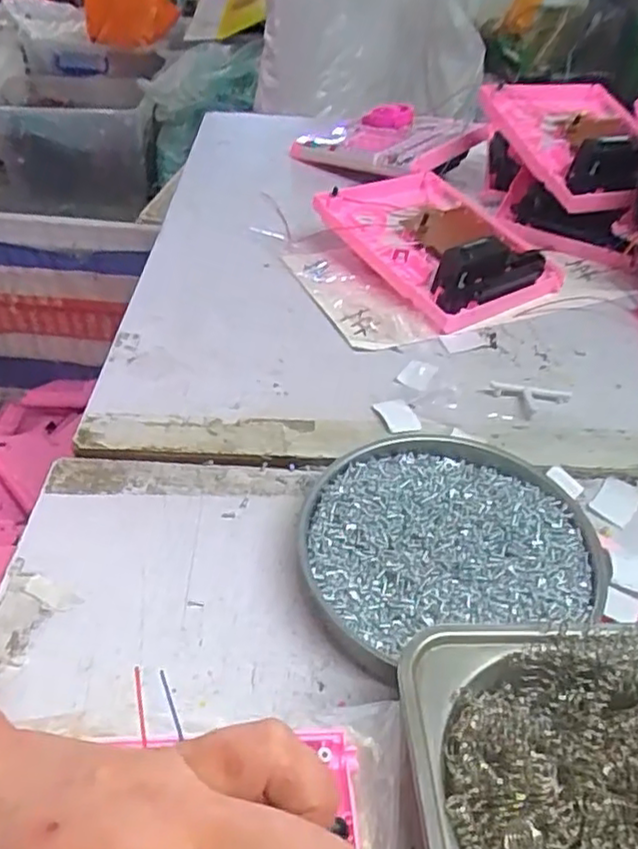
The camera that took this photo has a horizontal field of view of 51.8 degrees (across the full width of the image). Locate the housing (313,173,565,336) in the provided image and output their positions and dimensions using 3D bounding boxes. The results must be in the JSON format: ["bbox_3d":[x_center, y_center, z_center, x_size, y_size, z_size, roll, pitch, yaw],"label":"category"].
[{"bbox_3d":[0.098,-0.147,0.519,0.146,0.045,0.161,-26,49,-27],"label":"housing"}]

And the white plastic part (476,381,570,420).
[{"bbox_3d":[0.127,-0.014,0.402,0.054,0.004,0.029,8,42,6],"label":"white plastic part"}]

